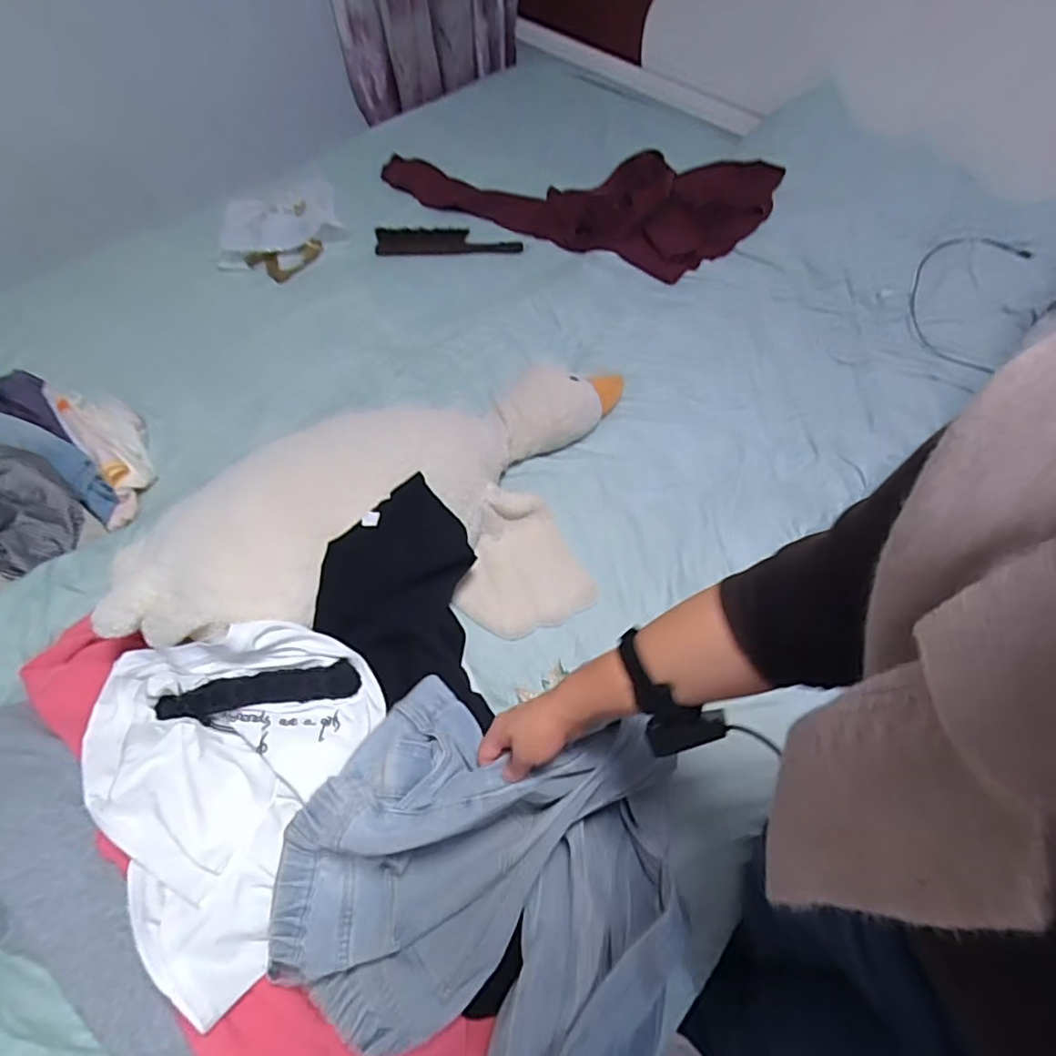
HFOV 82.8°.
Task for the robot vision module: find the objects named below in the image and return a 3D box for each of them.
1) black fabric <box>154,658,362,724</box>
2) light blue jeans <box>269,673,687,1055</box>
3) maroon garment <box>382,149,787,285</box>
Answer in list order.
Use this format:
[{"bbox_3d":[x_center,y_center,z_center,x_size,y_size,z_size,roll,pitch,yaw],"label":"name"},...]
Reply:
[{"bbox_3d":[-0.332,0.204,0.722,0.248,0.065,0.054,-8,60,-6],"label":"black fabric"},{"bbox_3d":[-0.022,0.388,0.640,0.428,0.230,0.366,28,62,15],"label":"light blue jeans"},{"bbox_3d":[0.133,-0.897,1.516,0.932,0.081,0.509,25,62,13],"label":"maroon garment"}]

